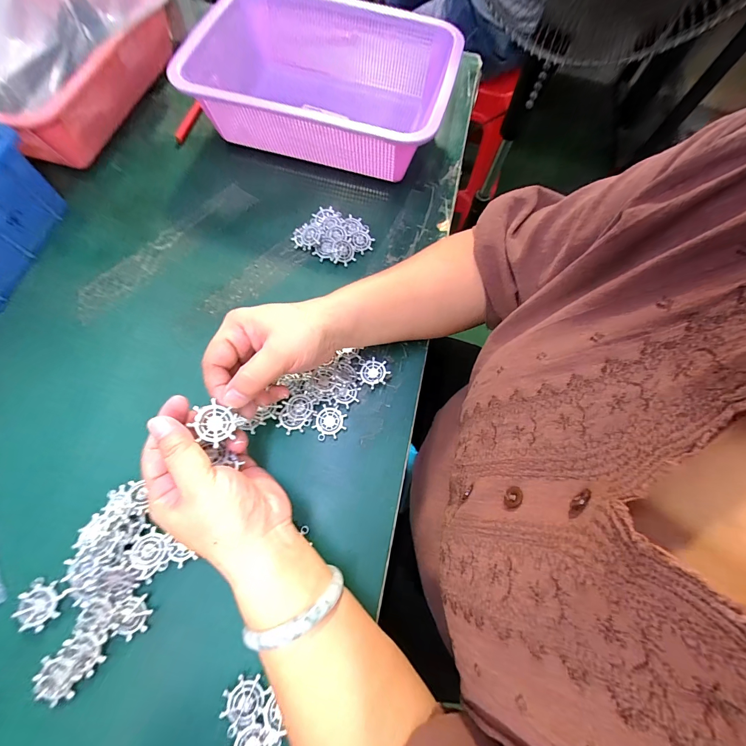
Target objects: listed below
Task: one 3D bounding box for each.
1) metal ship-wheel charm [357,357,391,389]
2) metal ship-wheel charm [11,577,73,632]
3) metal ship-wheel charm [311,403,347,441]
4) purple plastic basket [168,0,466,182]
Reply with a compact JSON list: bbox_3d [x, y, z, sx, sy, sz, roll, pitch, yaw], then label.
[{"bbox_3d":[0.000,0.000,0.336,0.030,0.004,0.031,2,69,8],"label":"metal ship-wheel charm"},{"bbox_3d":[-0.258,0.179,0.263,0.033,0.005,0.035,0,70,0],"label":"metal ship-wheel charm"},{"bbox_3d":[-0.041,0.046,0.317,0.030,0.004,0.032,4,70,2],"label":"metal ship-wheel charm"},{"bbox_3d":[-0.070,-0.352,0.423,0.303,0.091,0.211,16,70,6],"label":"purple plastic basket"}]

